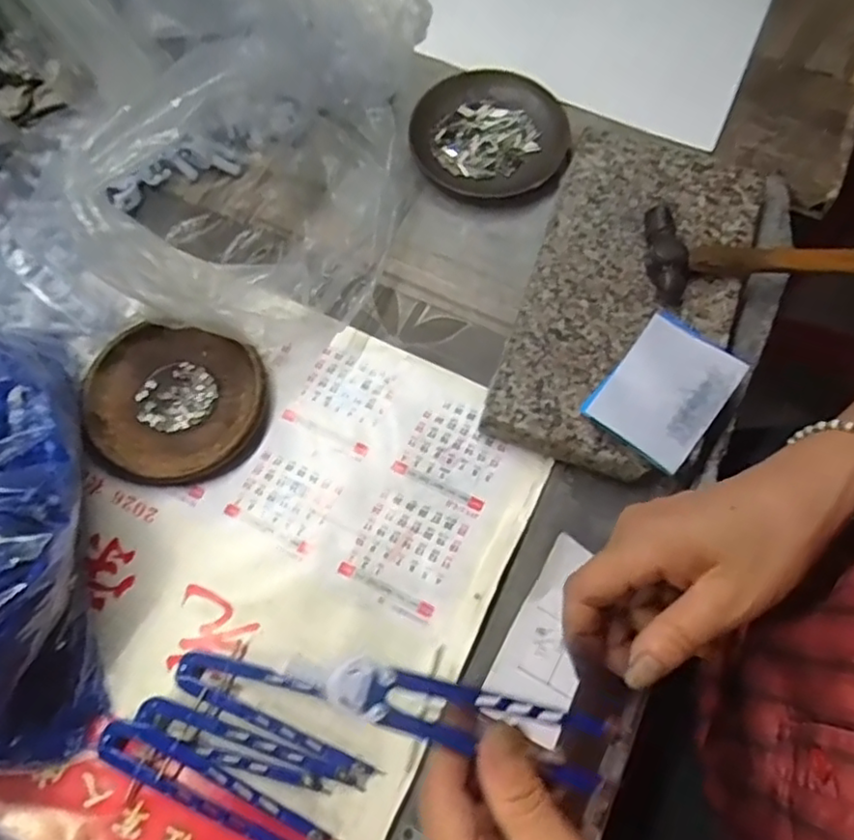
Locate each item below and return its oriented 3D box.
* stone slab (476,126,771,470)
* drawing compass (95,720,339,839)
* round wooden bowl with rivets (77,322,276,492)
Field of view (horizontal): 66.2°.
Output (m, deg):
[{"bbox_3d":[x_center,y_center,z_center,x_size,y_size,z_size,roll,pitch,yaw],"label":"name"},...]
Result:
[{"bbox_3d":[0.135,-0.084,0.440,0.131,0.025,0.245,18,72,8],"label":"stone slab"},{"bbox_3d":[-0.115,0.197,0.349,0.133,0.015,0.026,25,73,10],"label":"drawing compass"},{"bbox_3d":[-0.161,-0.011,0.425,0.112,0.021,0.105,-1,70,2],"label":"round wooden bowl with rivets"}]

